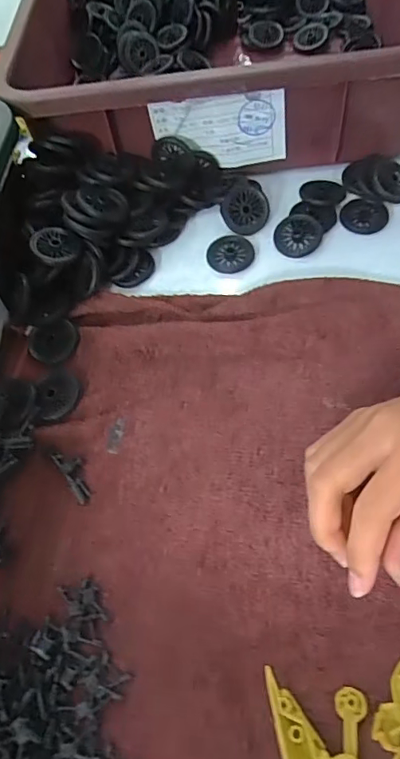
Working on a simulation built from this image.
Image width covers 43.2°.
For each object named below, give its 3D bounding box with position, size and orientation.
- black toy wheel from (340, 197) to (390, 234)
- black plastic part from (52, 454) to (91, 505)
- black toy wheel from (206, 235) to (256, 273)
[{"bbox_3d":[0.134,-0.134,0.413,0.037,0.007,0.037,-3,59,5],"label":"black toy wheel"},{"bbox_3d":[-0.080,0.061,0.324,0.013,0.004,0.040,-32,61,-13],"label":"black plastic part"},{"bbox_3d":[0.025,-0.102,0.410,0.036,0.009,0.036,-3,59,5],"label":"black toy wheel"}]

